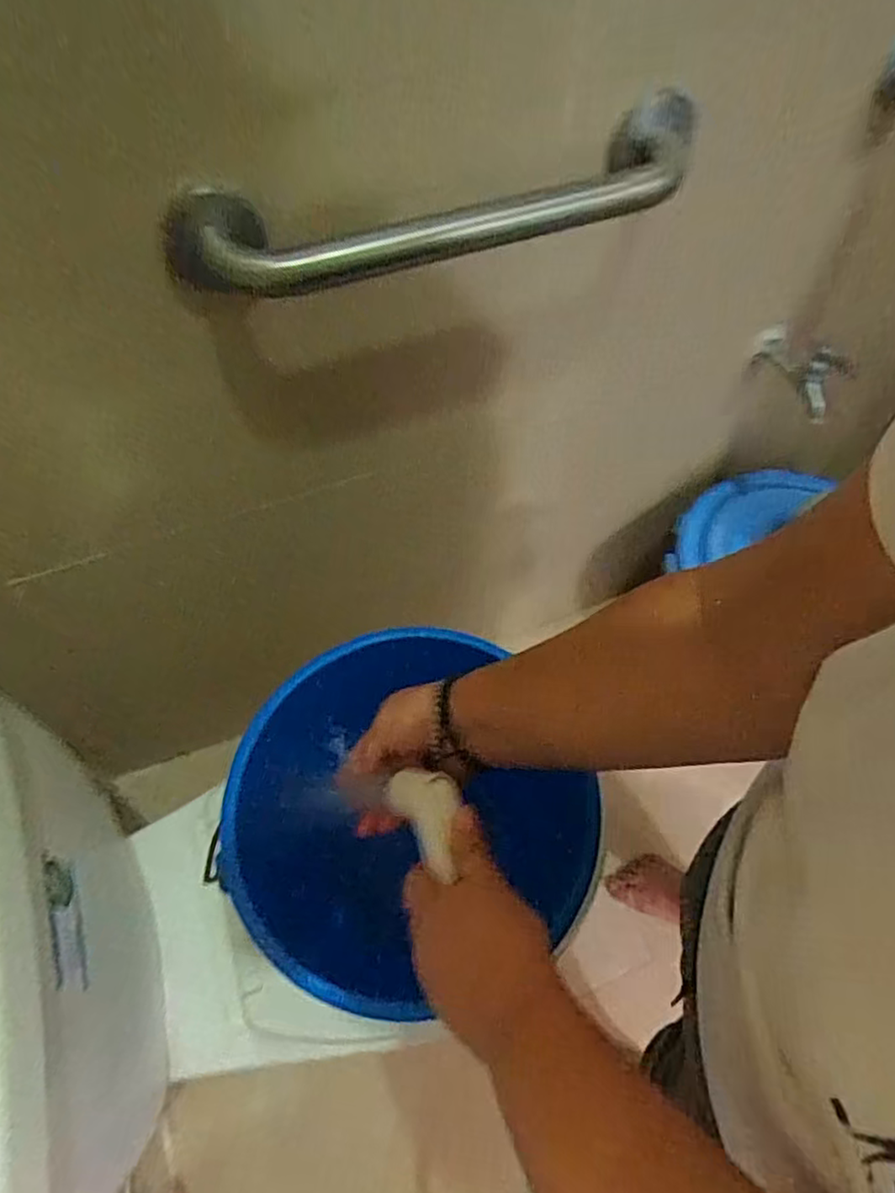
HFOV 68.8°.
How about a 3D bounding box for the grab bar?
[{"bbox_3d":[0.018,-0.308,0.502,0.451,0.058,0.077,-22,62,-14],"label":"grab bar"}]

